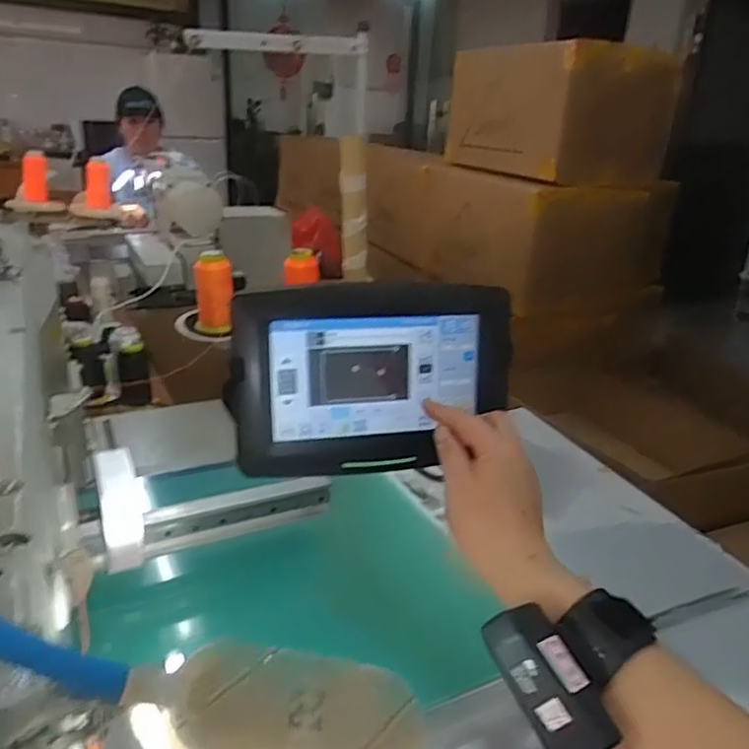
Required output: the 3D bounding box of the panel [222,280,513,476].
[{"bbox_3d":[-0.007,0.003,0.481,0.192,0.132,0.038,-4,12,-14],"label":"panel"}]

